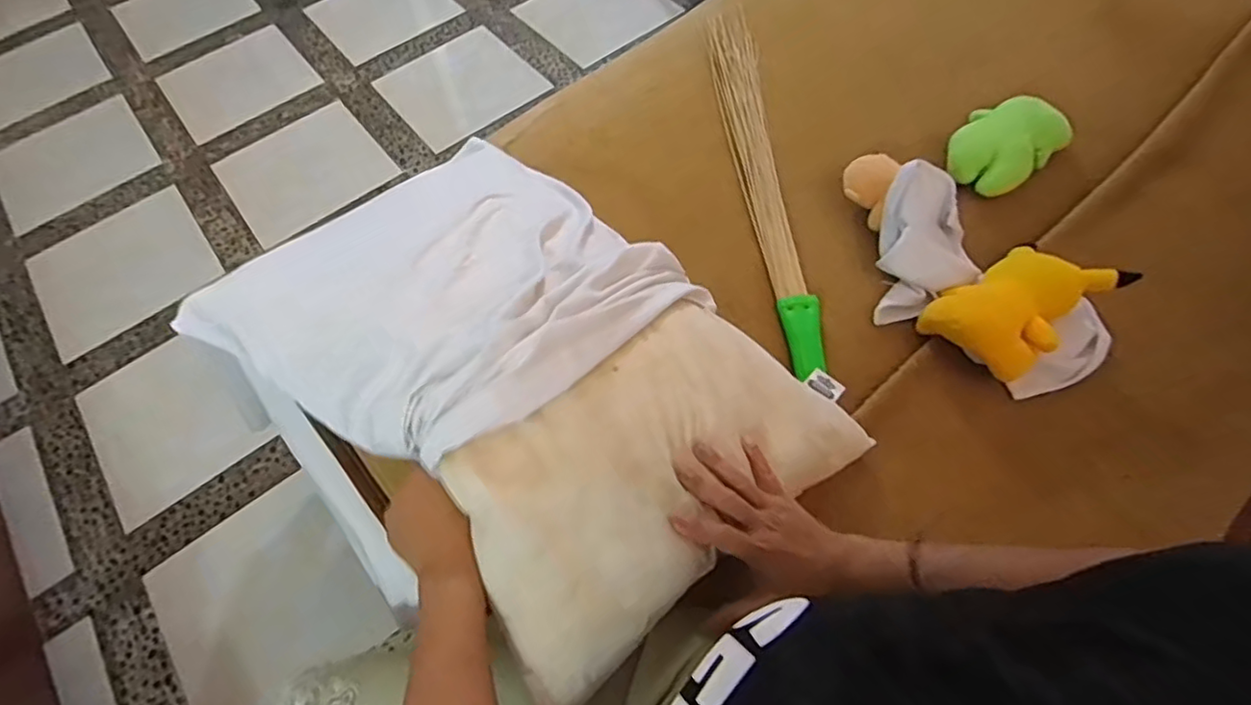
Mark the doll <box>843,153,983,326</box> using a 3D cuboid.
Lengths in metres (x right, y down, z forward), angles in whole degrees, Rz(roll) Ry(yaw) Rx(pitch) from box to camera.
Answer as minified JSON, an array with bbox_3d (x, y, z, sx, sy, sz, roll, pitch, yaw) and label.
[{"bbox_3d":[0.362,-0.161,0.782,0.126,0.092,0.226,-6,60,1],"label":"doll"}]

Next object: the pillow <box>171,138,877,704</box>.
[{"bbox_3d":[-0.117,0.003,0.653,0.433,0.186,0.571,-35,50,-26],"label":"pillow"}]

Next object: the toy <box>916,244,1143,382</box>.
[{"bbox_3d":[0.443,-0.059,0.714,0.174,0.056,0.124,-37,64,-15],"label":"toy"}]

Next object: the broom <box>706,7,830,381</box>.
[{"bbox_3d":[0.186,-0.267,0.899,0.073,0.025,0.666,-4,60,2],"label":"broom"}]

